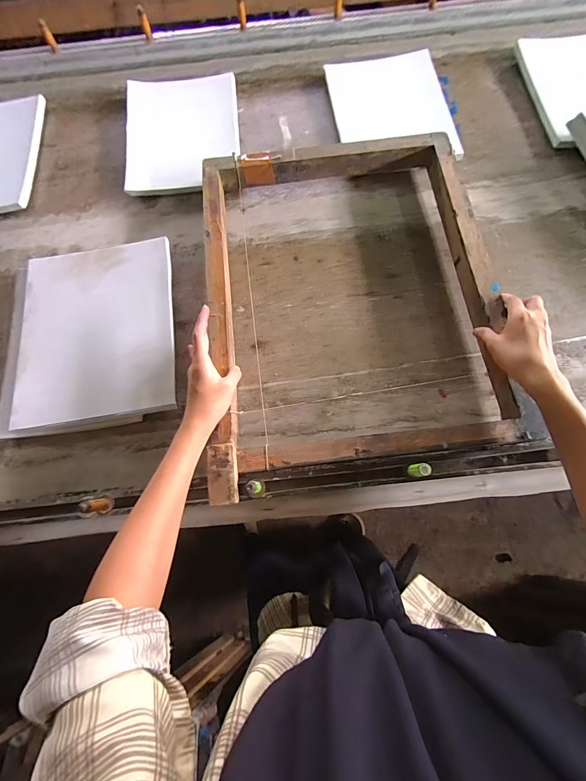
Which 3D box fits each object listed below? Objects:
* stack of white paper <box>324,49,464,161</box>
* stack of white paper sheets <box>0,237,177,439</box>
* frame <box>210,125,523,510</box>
[{"bbox_3d":[0.178,-0.526,0.610,0.199,0.011,0.267,-8,73,3],"label":"stack of white paper"},{"bbox_3d":[-0.293,-0.084,0.481,0.241,0.016,0.277,-7,74,2],"label":"stack of white paper sheets"},{"bbox_3d":[0.076,-0.144,0.473,0.393,0.051,0.533,-6,71,0],"label":"frame"}]

